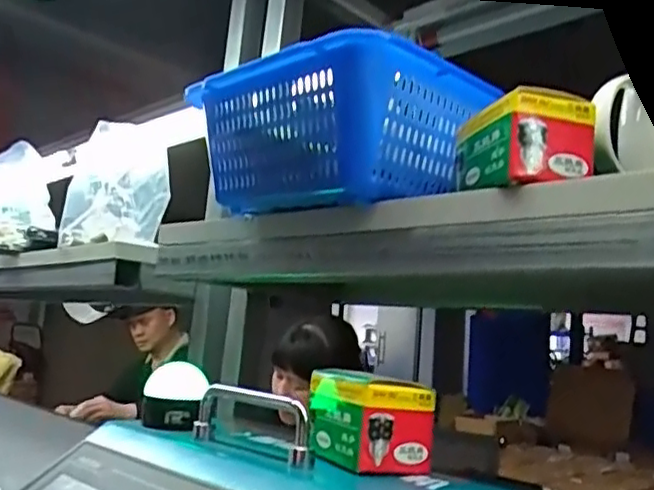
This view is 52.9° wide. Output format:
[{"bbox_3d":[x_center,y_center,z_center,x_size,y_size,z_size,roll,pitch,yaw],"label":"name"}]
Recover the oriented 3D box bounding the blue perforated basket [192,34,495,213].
[{"bbox_3d":[-0.005,-0.073,0.484,0.209,0.089,0.159,-3,-11,44],"label":"blue perforated basket"}]

